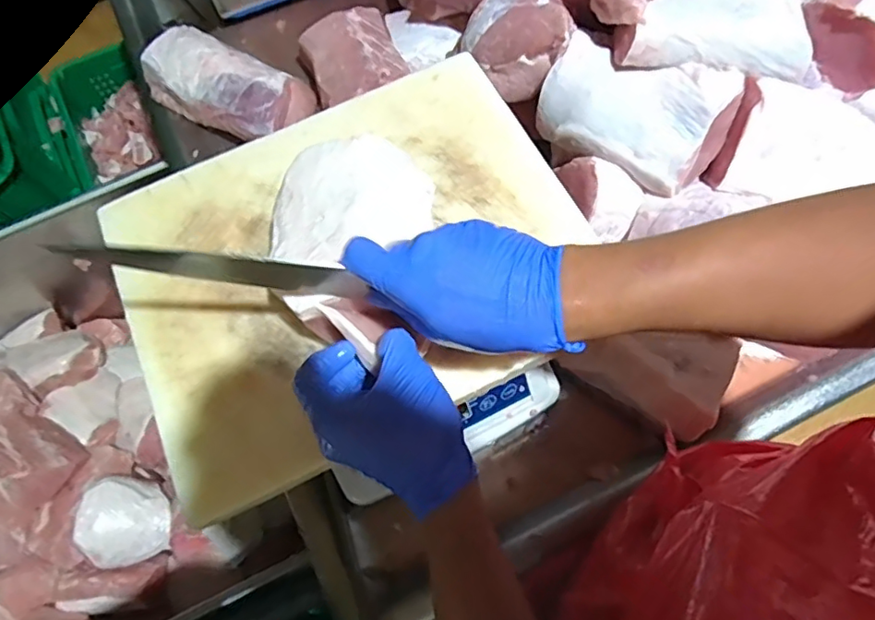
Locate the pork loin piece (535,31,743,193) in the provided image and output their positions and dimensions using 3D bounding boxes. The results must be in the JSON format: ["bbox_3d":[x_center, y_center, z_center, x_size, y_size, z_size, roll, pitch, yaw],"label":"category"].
[{"bbox_3d":[0.202,-0.204,0.594,0.178,0.070,0.118,31,104,17],"label":"pork loin piece"}]

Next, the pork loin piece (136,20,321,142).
[{"bbox_3d":[-0.267,-0.288,0.727,0.207,0.058,0.102,26,71,13],"label":"pork loin piece"}]

